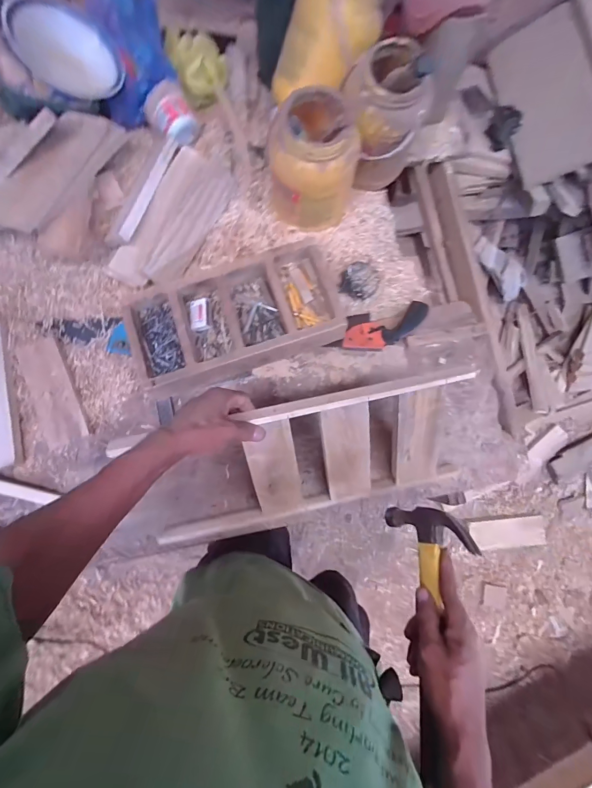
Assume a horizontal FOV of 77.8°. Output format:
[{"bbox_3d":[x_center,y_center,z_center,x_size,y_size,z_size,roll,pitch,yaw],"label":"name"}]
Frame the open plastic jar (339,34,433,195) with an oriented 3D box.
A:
[{"bbox_3d":[0.163,-0.515,0.700,0.145,0.218,0.148,0,76,0],"label":"open plastic jar"}]

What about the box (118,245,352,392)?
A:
[{"bbox_3d":[-0.111,-0.141,0.673,0.357,0.061,0.195,-18,76,-4],"label":"box"}]

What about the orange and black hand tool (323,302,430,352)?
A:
[{"bbox_3d":[0.161,-0.128,0.721,0.194,0.026,0.082,-6,76,-1],"label":"orange and black hand tool"}]

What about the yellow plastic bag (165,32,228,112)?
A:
[{"bbox_3d":[-0.202,-0.683,0.765,0.115,0.088,0.133,-9,76,-2],"label":"yellow plastic bag"}]

